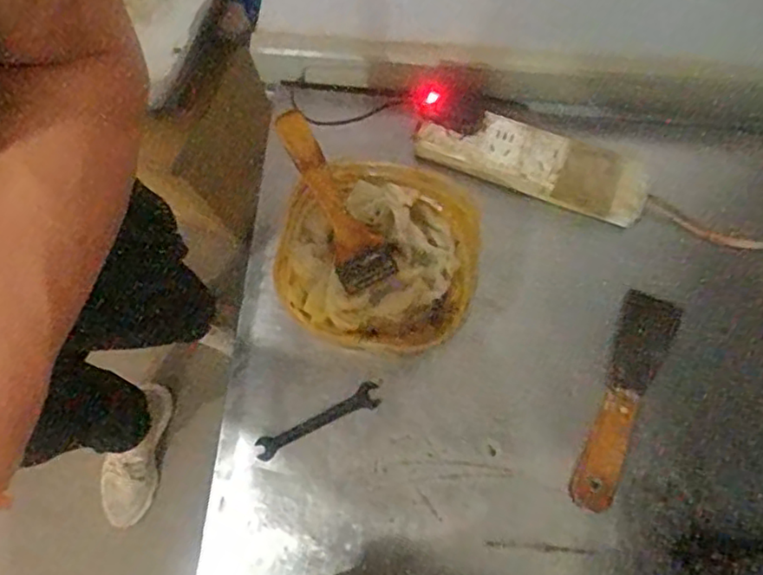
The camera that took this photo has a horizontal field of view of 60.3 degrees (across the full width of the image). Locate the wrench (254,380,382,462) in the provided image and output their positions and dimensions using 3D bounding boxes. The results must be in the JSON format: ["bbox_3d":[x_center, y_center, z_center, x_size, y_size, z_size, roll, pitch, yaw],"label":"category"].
[{"bbox_3d":[-0.054,0.117,0.568,0.115,0.010,0.022,-28,80,-4],"label":"wrench"}]

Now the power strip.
[{"bbox_3d":[0.131,-0.108,0.576,0.202,0.042,0.061,20,80,5],"label":"power strip"}]

